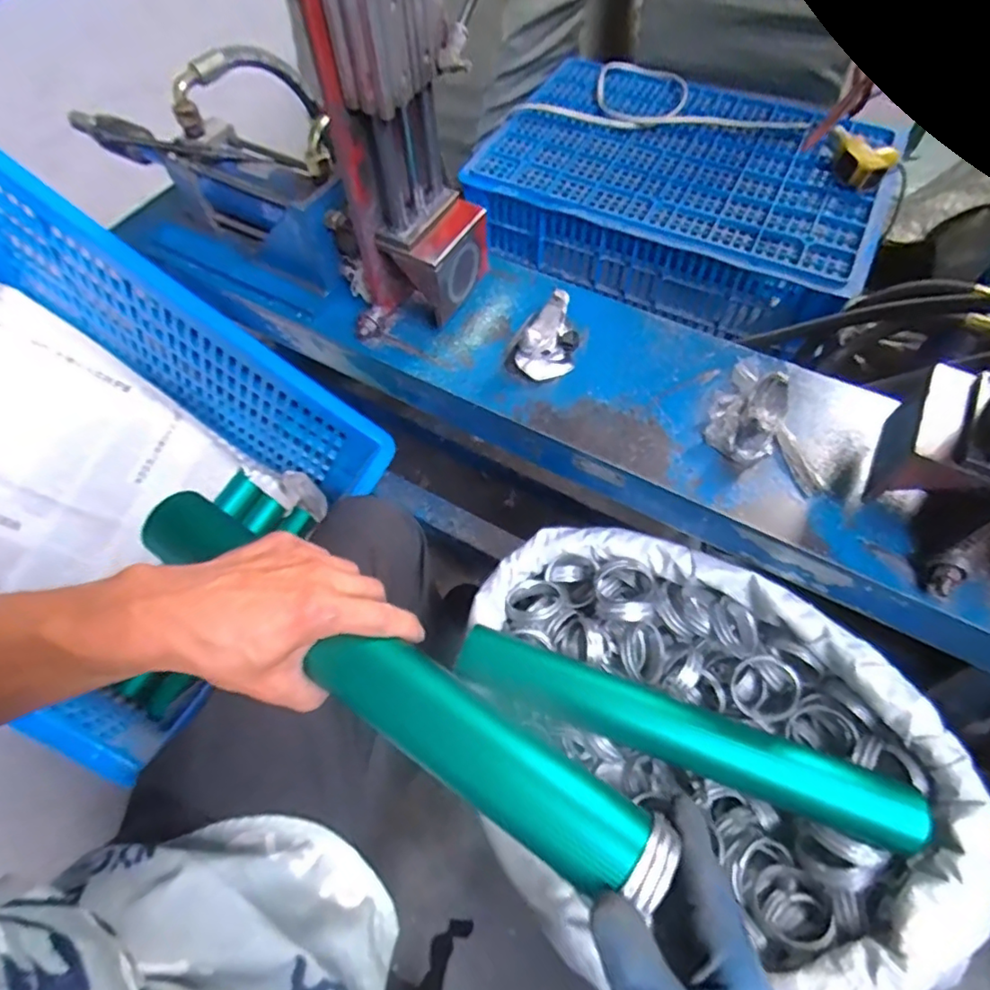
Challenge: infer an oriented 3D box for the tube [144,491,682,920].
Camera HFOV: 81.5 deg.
[{"bbox_3d":[-0.073,0.109,0.350,0.372,0.045,0.049,29,65,18],"label":"tube"}]

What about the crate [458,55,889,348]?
[{"bbox_3d":[0.314,-0.529,1.006,0.628,0.158,0.412,23,63,13],"label":"crate"}]

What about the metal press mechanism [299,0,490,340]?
[{"bbox_3d":[-0.073,-0.289,0.467,0.102,0.337,0.115,14,61,8],"label":"metal press mechanism"}]

